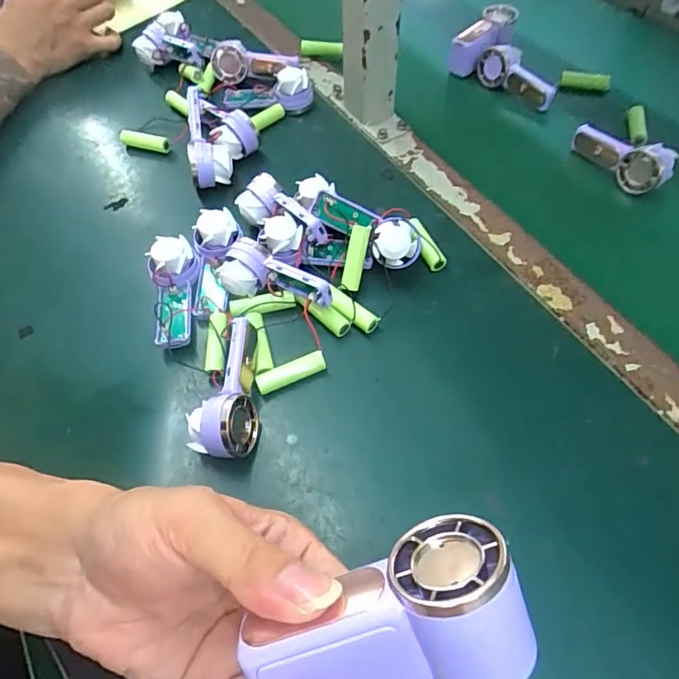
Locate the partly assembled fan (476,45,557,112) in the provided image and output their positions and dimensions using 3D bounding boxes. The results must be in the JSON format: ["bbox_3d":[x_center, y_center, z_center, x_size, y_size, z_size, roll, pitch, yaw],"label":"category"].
[{"bbox_3d":[0.186,-0.277,0.528,0.028,0.036,0.087,-34,64,-19],"label":"partly assembled fan"}]

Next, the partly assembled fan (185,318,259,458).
[{"bbox_3d":[-0.076,0.034,0.339,0.040,0.036,0.092,-5,58,-3],"label":"partly assembled fan"}]

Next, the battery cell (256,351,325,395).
[{"bbox_3d":[-0.035,0.024,0.361,0.050,0.015,0.015,-22,61,-9],"label":"battery cell"}]

